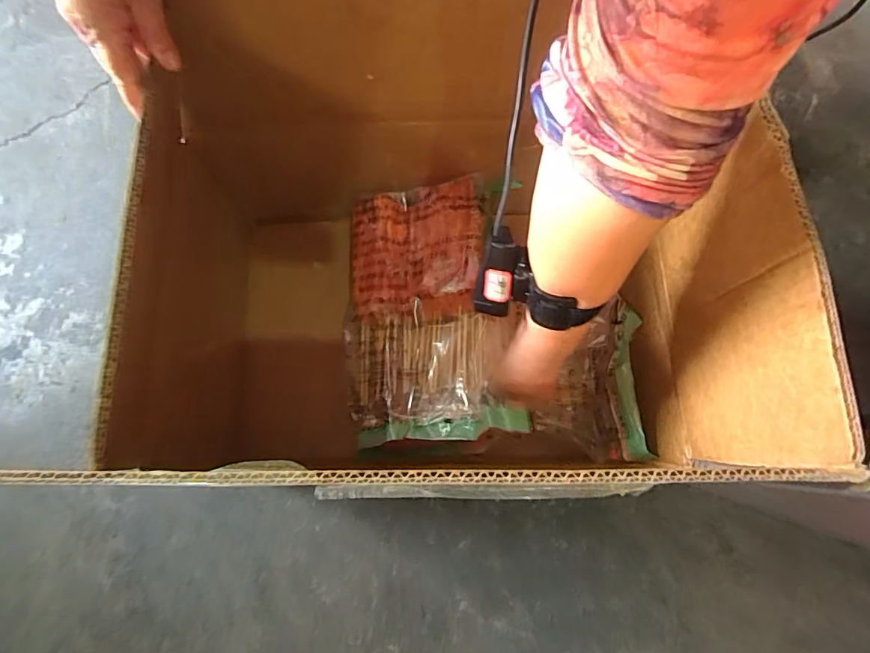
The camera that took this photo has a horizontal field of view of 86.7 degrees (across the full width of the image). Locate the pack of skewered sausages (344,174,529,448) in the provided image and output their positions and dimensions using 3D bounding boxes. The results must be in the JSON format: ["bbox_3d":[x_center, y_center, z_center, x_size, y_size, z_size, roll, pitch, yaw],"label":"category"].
[{"bbox_3d":[-0.023,-0.029,0.578,0.204,0.046,0.330,-11,74,13],"label":"pack of skewered sausages"}]

